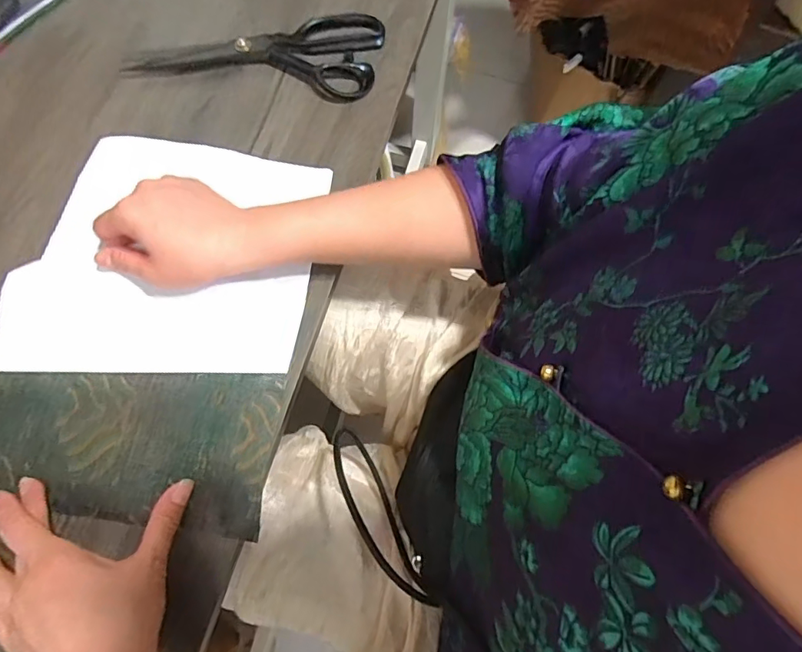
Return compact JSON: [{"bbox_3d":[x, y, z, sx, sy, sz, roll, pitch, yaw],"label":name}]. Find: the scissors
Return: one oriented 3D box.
[{"bbox_3d":[-0.141,-0.268,0.483,0.237,0.016,0.093,5,72,0],"label":"scissors"}]

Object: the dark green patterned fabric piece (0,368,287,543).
[{"bbox_3d":[-0.211,0.087,0.376,0.225,0.007,0.114,4,72,0],"label":"dark green patterned fabric piece"}]

